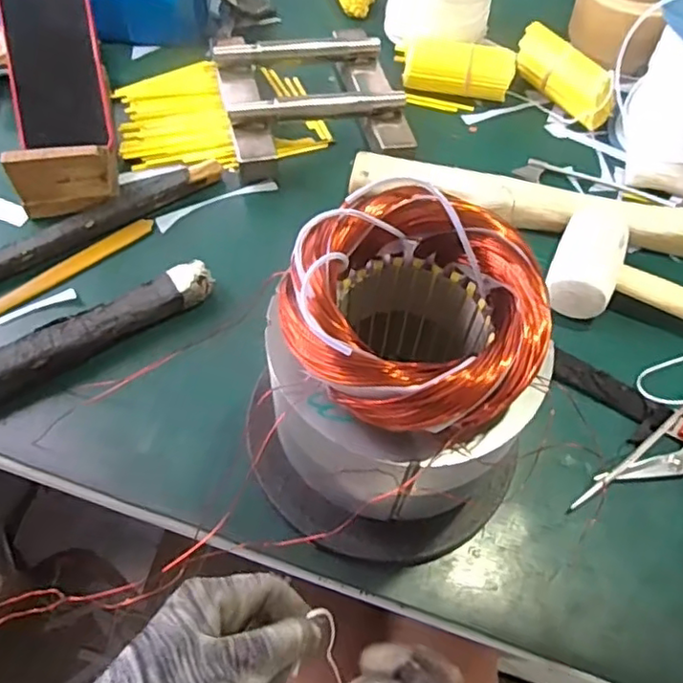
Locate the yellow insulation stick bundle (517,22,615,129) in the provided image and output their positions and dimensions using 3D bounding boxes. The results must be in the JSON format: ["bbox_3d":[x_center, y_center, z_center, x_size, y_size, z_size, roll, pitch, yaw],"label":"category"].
[{"bbox_3d":[0.242,-0.292,0.683,0.047,0.042,0.129,-35,67,-21],"label":"yellow insulation stick bundle"}]

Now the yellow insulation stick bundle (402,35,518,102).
[{"bbox_3d":[0.128,-0.298,0.683,0.115,0.043,0.040,12,59,4],"label":"yellow insulation stick bundle"}]

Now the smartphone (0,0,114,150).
[{"bbox_3d":[-0.270,-0.261,0.587,0.081,0.013,0.160,-9,93,-5],"label":"smartphone"}]

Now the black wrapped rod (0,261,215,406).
[{"bbox_3d":[-0.234,0.011,0.480,0.288,0.032,0.036,-30,65,-19],"label":"black wrapped rod"}]

